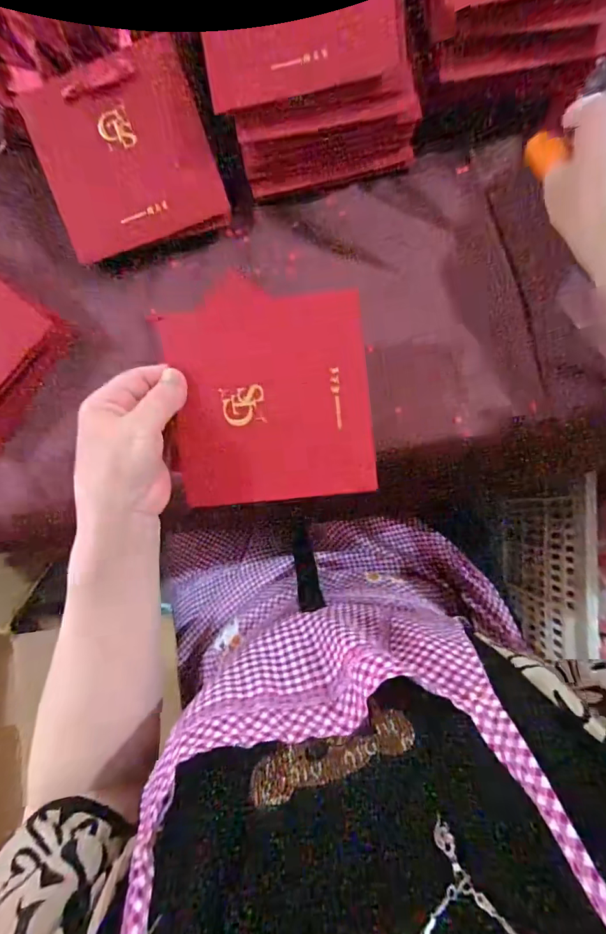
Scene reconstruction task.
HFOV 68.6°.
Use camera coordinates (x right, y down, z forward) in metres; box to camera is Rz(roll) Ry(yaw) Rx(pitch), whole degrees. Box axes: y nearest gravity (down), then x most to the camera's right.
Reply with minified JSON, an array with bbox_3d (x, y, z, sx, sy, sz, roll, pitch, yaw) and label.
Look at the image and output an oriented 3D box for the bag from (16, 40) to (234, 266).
[{"bbox_3d":[-0.145,-0.254,0.368,0.135,0.013,0.127,-17,107,2],"label":"bag"}]

